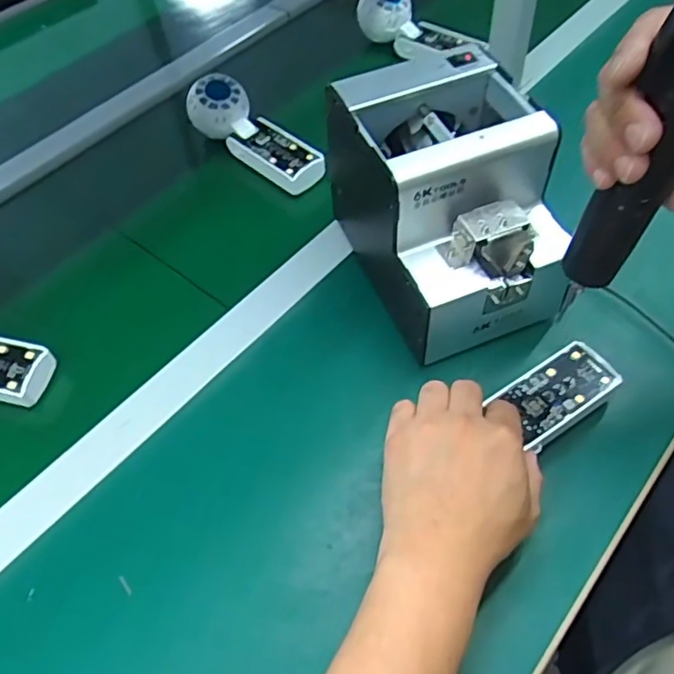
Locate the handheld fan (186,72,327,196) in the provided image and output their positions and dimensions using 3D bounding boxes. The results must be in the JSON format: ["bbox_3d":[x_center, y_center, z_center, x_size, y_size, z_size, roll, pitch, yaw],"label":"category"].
[{"bbox_3d":[-0.083,-0.207,0.631,0.162,0.042,0.052,41,65,14],"label":"handheld fan"}]

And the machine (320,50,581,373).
[{"bbox_3d":[0.091,-0.100,0.477,0.137,0.153,0.172,-18,56,-7],"label":"machine"}]

